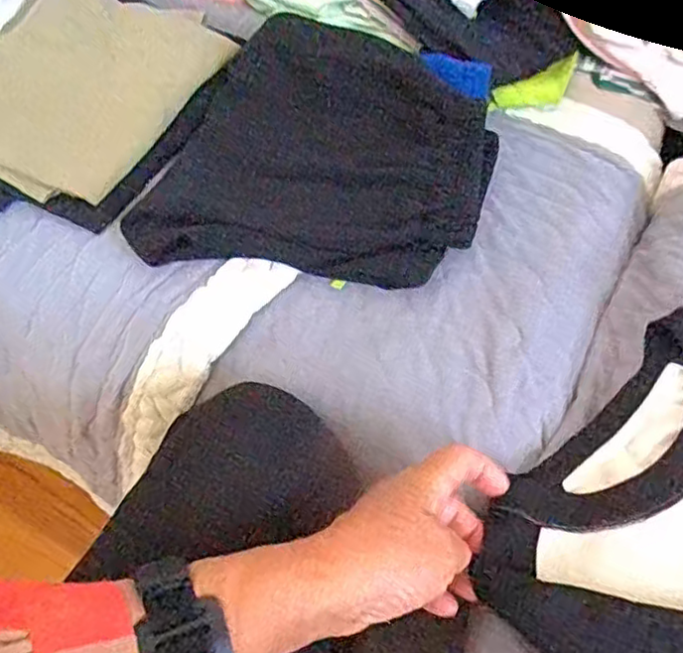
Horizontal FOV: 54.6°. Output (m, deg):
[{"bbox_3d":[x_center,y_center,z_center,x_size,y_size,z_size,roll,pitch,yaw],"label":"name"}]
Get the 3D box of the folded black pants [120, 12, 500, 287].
[{"bbox_3d":[-0.011,-0.116,0.494,0.224,0.025,0.219,25,77,7],"label":"folded black pants"}]

